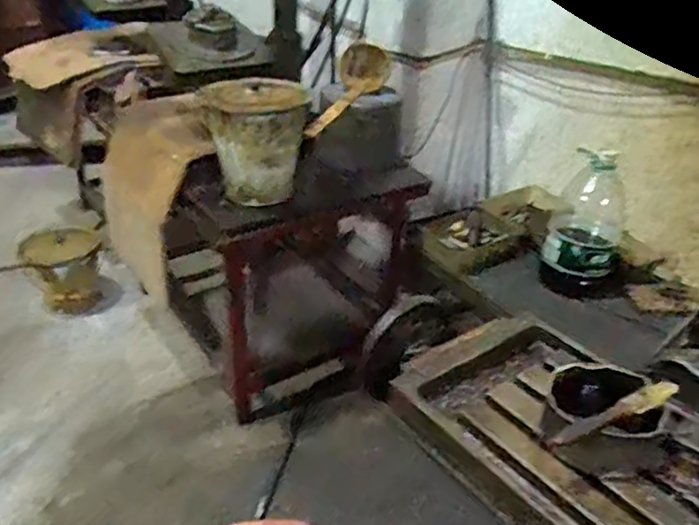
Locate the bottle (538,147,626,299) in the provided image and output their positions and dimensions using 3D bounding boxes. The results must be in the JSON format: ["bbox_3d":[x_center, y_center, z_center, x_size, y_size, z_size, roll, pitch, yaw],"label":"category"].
[{"bbox_3d":[0.594,-0.102,1.585,0.172,0.345,0.156,16,35,19],"label":"bottle"}]

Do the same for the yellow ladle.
[{"bbox_3d":[0.007,-0.448,1.601,0.131,0.099,0.429,10,33,10],"label":"yellow ladle"}]

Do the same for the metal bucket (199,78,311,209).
[{"bbox_3d":[-0.219,-0.276,1.499,0.231,0.287,0.231,-3,33,-11],"label":"metal bucket"}]

